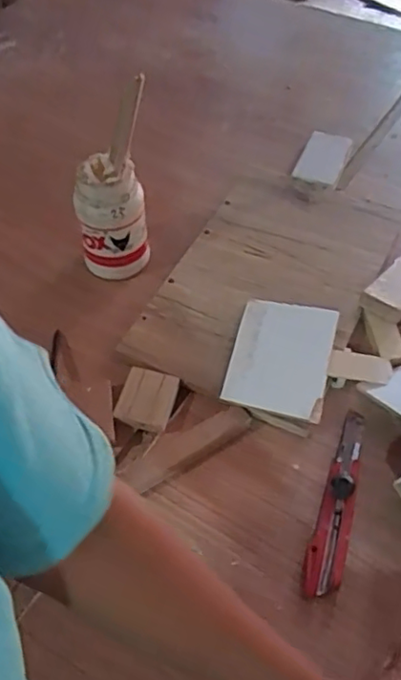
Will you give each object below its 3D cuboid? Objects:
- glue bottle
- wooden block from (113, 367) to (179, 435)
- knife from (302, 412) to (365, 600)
[{"bbox_3d":[-0.104,-0.141,0.715,0.077,0.131,0.067,-9,53,-6],"label":"glue bottle"},{"bbox_3d":[-0.054,0.061,0.625,0.055,0.019,0.064,10,53,8],"label":"wooden block"},{"bbox_3d":[0.130,0.143,0.566,0.031,0.020,0.186,16,54,13],"label":"knife"}]

